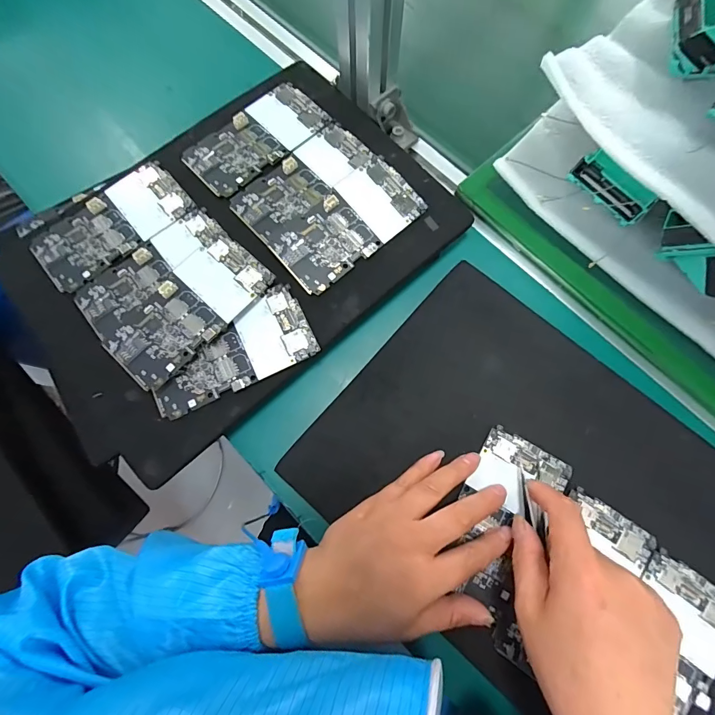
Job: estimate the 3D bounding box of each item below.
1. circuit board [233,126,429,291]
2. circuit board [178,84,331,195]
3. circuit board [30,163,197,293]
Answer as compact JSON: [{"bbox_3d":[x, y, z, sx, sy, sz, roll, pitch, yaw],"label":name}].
[{"bbox_3d":[-0.027,-0.135,0.329,0.130,0.010,0.121,-40,82,-9],"label":"circuit board"},{"bbox_3d":[-0.092,-0.201,0.347,0.128,0.007,0.066,-44,82,-9],"label":"circuit board"},{"bbox_3d":[-0.211,-0.116,0.323,0.129,0.007,0.067,-41,82,-9],"label":"circuit board"}]

